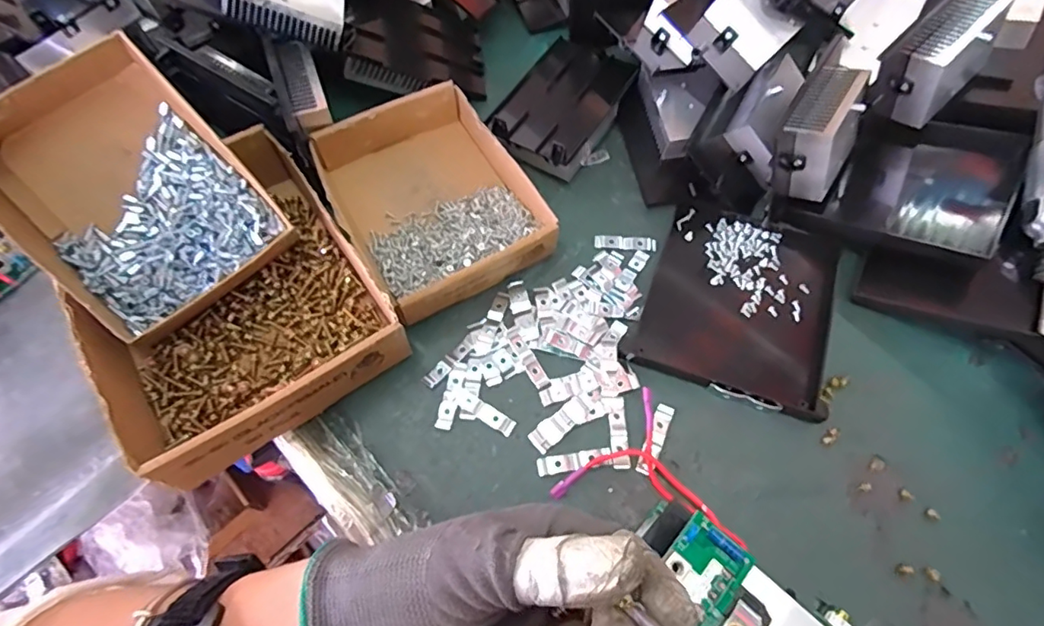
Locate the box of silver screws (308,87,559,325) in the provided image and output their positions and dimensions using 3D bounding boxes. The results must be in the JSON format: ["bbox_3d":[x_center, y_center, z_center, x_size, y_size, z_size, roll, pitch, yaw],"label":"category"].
[{"bbox_3d":[-0.070,-0.095,0.433,0.141,0.038,0.175,-29,67,-11],"label":"box of silver screws"}]

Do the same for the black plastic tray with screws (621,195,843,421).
[{"bbox_3d":[0.163,-0.011,0.408,0.129,0.012,0.151,20,67,11],"label":"black plastic tray with screws"}]

